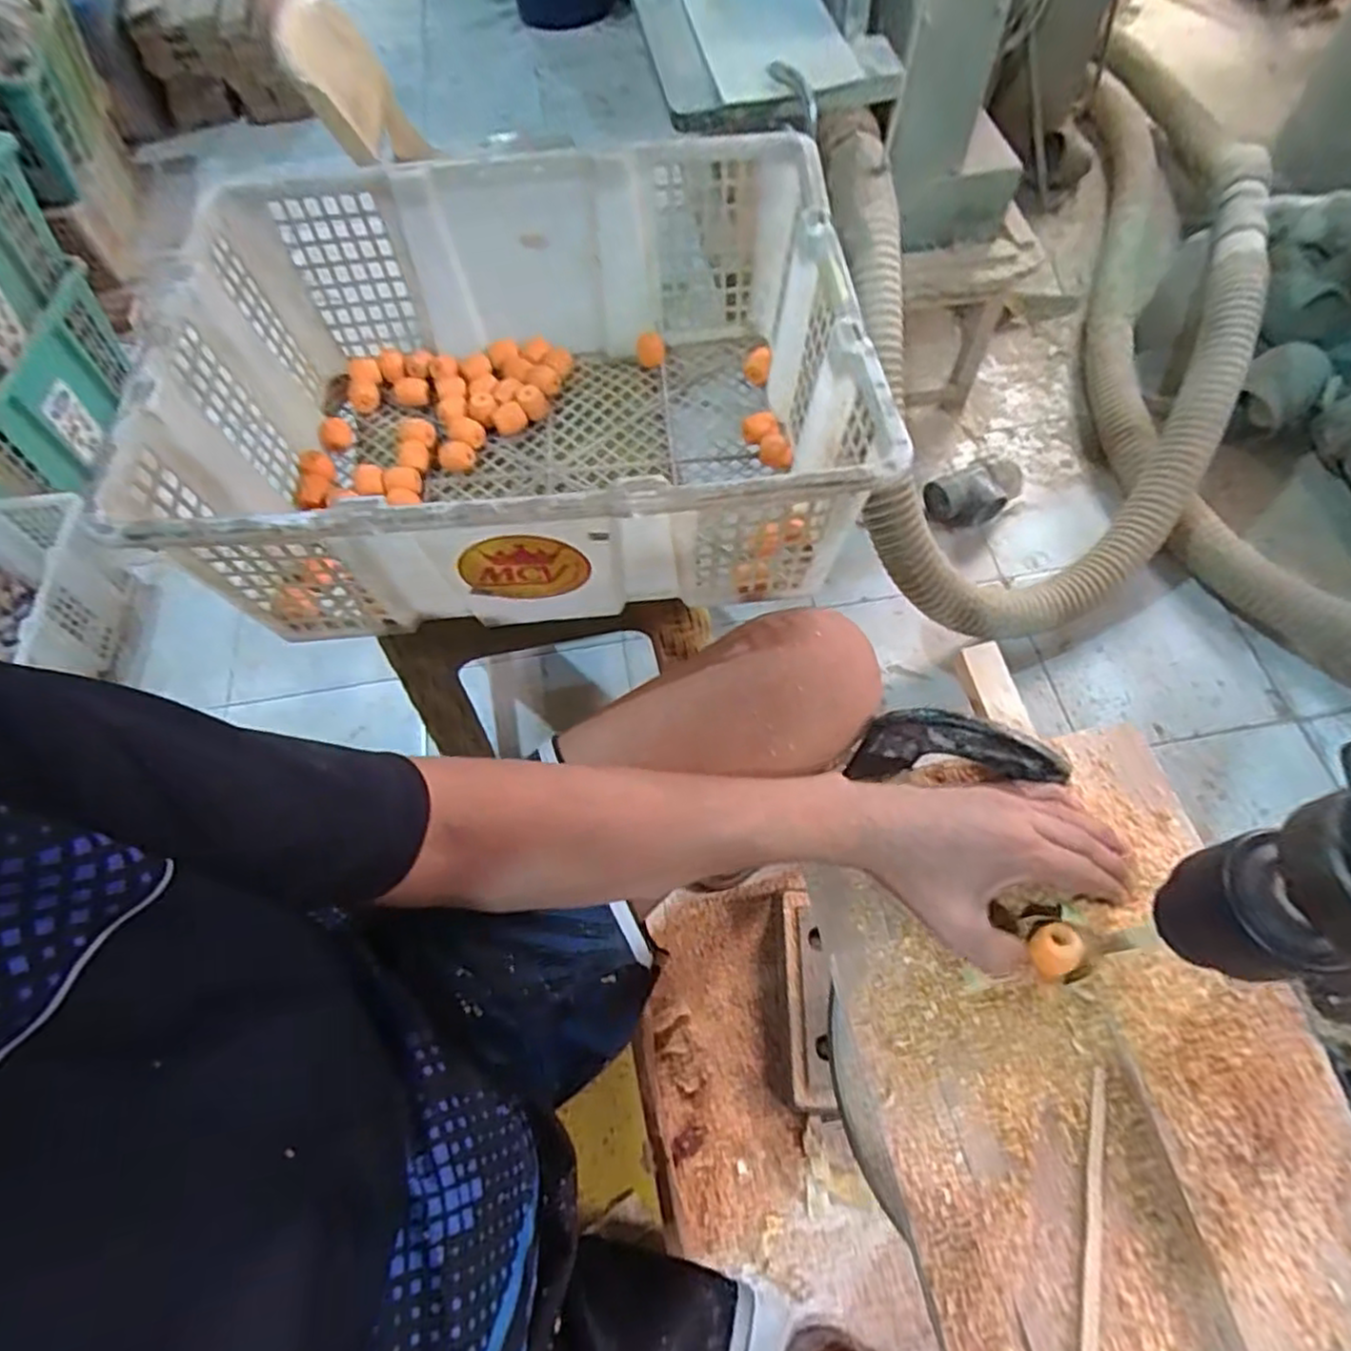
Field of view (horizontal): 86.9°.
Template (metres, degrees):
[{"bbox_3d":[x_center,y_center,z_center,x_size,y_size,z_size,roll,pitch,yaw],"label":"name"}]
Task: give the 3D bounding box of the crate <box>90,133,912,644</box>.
[{"bbox_3d":[-0.111,-0.205,0.544,0.455,0.171,0.345,-6,63,0],"label":"crate"}]

